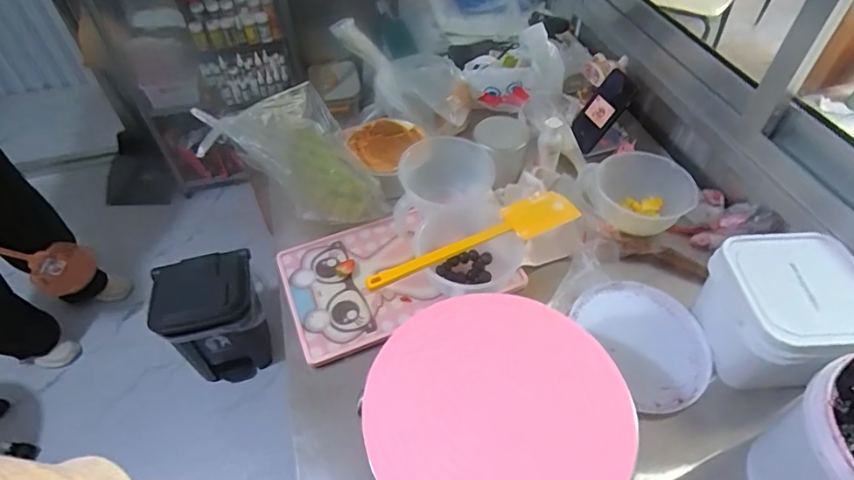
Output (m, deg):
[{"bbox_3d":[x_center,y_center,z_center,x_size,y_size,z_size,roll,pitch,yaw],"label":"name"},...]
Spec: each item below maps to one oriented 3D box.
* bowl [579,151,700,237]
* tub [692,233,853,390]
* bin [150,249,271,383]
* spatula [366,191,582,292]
[{"bbox_3d":[0.364,-0.073,0.843,0.145,0.079,0.151,0,49,0],"label":"bowl"},{"bbox_3d":[0.479,0.101,0.683,0.168,0.139,0.175,-7,50,-5],"label":"tub"},{"bbox_3d":[-0.590,0.216,1.416,0.260,0.288,0.235,-15,51,-12],"label":"bin"},{"bbox_3d":[0.066,-0.002,0.710,0.323,0.020,0.061,-21,52,-16],"label":"spatula"}]

